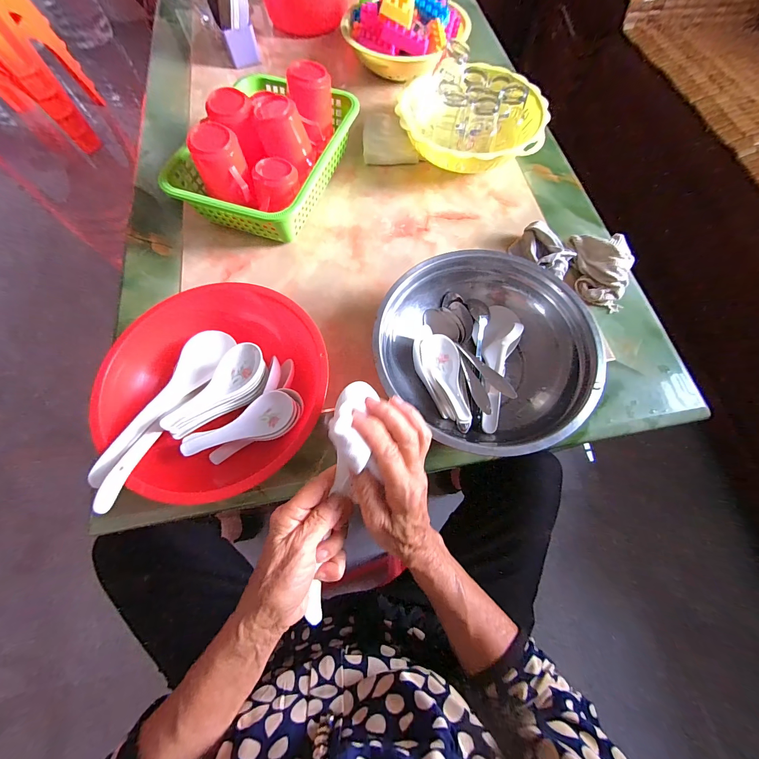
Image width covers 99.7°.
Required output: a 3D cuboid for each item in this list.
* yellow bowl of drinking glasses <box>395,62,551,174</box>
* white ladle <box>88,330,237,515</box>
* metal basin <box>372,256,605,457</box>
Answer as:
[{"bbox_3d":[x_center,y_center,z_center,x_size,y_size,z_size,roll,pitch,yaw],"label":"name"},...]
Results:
[{"bbox_3d":[0.144,-0.427,0.534,0.243,0.087,0.168,24,71,9],"label":"yellow bowl of drinking glasses"},{"bbox_3d":[-0.241,0.029,0.360,0.052,0.040,0.226,13,53,5],"label":"white ladle"},{"bbox_3d":[0.131,-0.035,0.404,0.241,0.068,0.248,0,69,0],"label":"metal basin"}]

